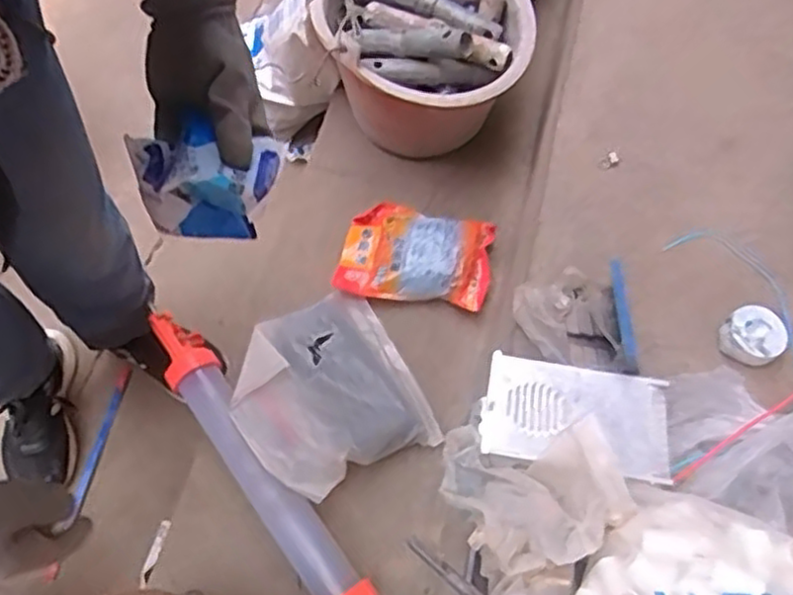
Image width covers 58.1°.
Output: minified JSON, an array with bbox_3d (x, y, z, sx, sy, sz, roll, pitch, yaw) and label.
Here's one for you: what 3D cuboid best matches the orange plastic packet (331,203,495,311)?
[{"bbox_3d":[0.026,-0.060,0.971,0.197,0.032,0.137,11,70,3],"label":"orange plastic packet"}]

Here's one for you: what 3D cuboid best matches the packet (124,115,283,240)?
[{"bbox_3d":[-0.138,-0.087,0.527,0.104,0.052,0.076,-10,70,-5],"label":"packet"}]

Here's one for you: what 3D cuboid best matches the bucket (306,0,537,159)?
[{"bbox_3d":[0.032,-0.342,1.020,0.258,0.229,0.279,0,70,-1],"label":"bucket"}]

